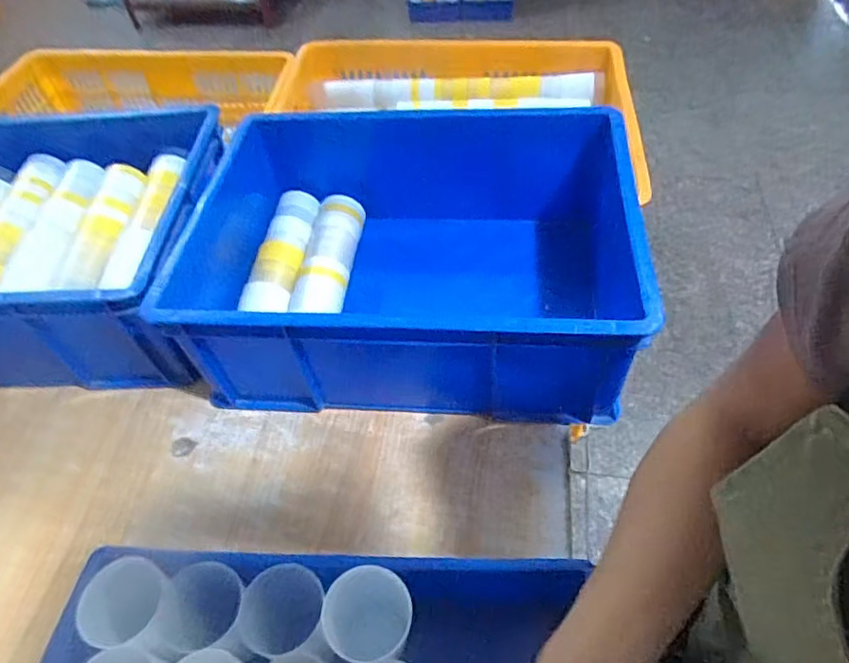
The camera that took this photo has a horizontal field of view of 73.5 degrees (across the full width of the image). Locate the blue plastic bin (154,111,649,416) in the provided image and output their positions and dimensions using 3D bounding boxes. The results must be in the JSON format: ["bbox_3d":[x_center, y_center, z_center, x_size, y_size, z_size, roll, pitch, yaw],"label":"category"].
[{"bbox_3d":[-0.016,-0.083,0.671,0.467,0.178,0.330,2,51,6],"label":"blue plastic bin"}]

